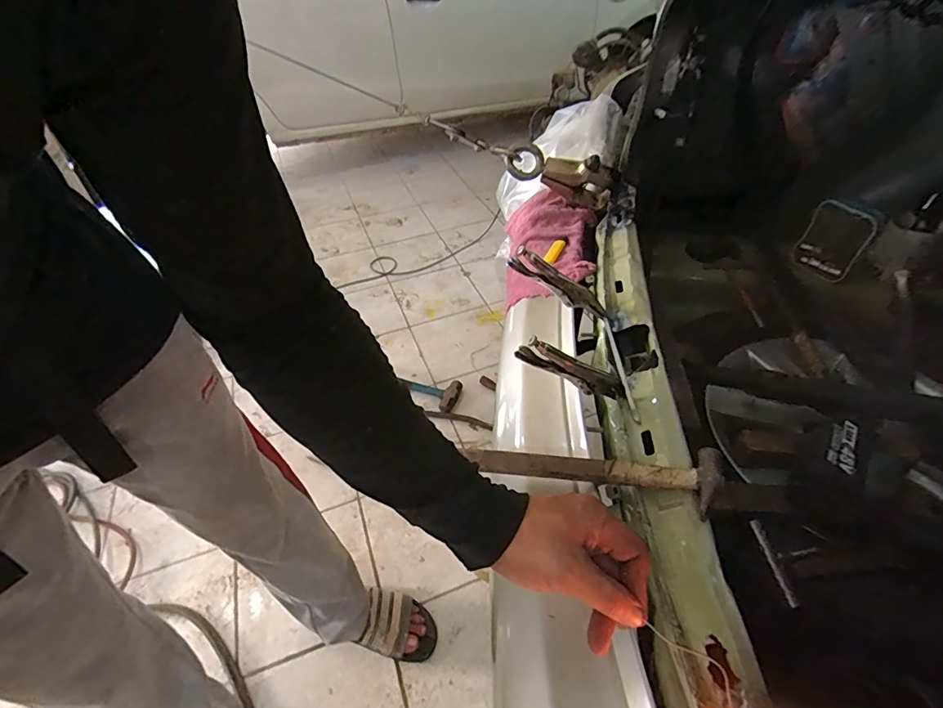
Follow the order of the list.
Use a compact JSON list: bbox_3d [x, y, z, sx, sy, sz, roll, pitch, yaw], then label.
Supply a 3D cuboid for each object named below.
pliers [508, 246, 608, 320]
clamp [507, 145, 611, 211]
[{"bbox_3d":[0.114,-0.086,0.603,0.146,0.044,0.022,31,52,-14],"label":"pliers"},{"bbox_3d":[0.160,-0.323,0.846,0.196,0.084,0.045,19,51,-7],"label":"clamp"}]

